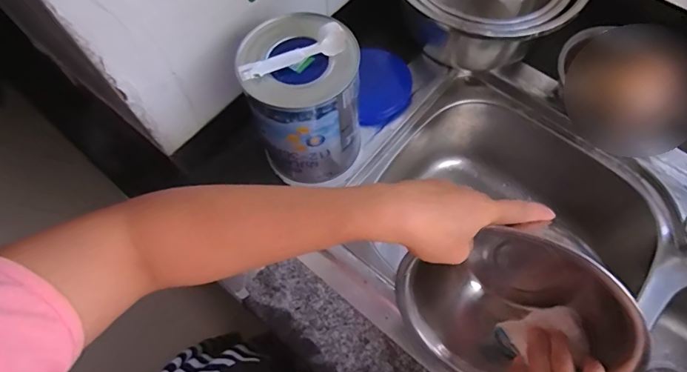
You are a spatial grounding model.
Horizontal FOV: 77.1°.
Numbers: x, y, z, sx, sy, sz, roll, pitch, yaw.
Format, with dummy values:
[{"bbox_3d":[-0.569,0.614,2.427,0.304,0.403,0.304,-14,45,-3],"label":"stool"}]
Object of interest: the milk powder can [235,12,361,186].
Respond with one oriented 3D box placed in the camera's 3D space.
[{"bbox_3d":[-0.044,-0.100,0.484,0.119,0.155,0.134,-23,67,-9],"label":"milk powder can"}]

